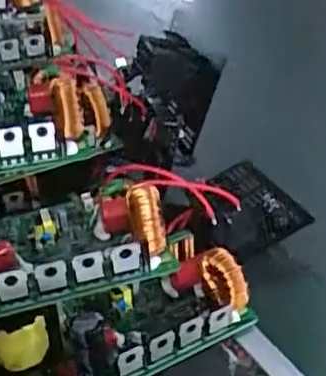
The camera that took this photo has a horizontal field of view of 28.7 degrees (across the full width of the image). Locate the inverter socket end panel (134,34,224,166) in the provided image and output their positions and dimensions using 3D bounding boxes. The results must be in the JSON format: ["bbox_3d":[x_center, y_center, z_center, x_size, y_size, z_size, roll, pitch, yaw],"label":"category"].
[{"bbox_3d":[0.007,-0.069,0.478,0.073,0.085,0.016,25,11,29],"label":"inverter socket end panel"}]

